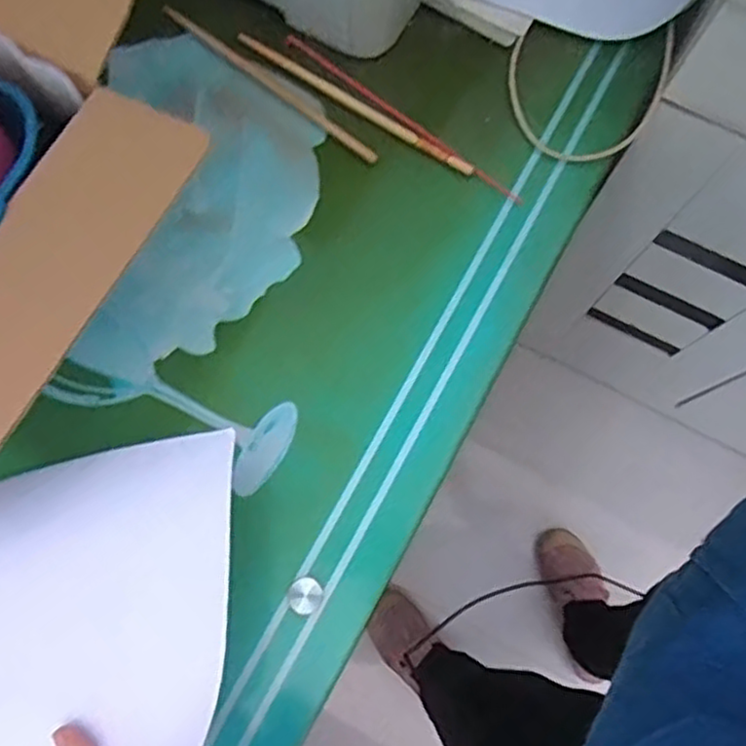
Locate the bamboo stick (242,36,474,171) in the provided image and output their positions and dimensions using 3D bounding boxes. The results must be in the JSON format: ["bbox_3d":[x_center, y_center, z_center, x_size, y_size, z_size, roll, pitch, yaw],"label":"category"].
[{"bbox_3d":[-0.016,-0.231,0.604,0.234,0.004,0.010,33,78,7],"label":"bamboo stick"}]

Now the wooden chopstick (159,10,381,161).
[{"bbox_3d":[-0.088,-0.250,0.606,0.232,0.006,0.011,39,79,8],"label":"wooden chopstick"}]

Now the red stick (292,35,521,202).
[{"bbox_3d":[0.024,-0.218,0.604,0.248,0.004,0.011,37,79,7],"label":"red stick"}]

